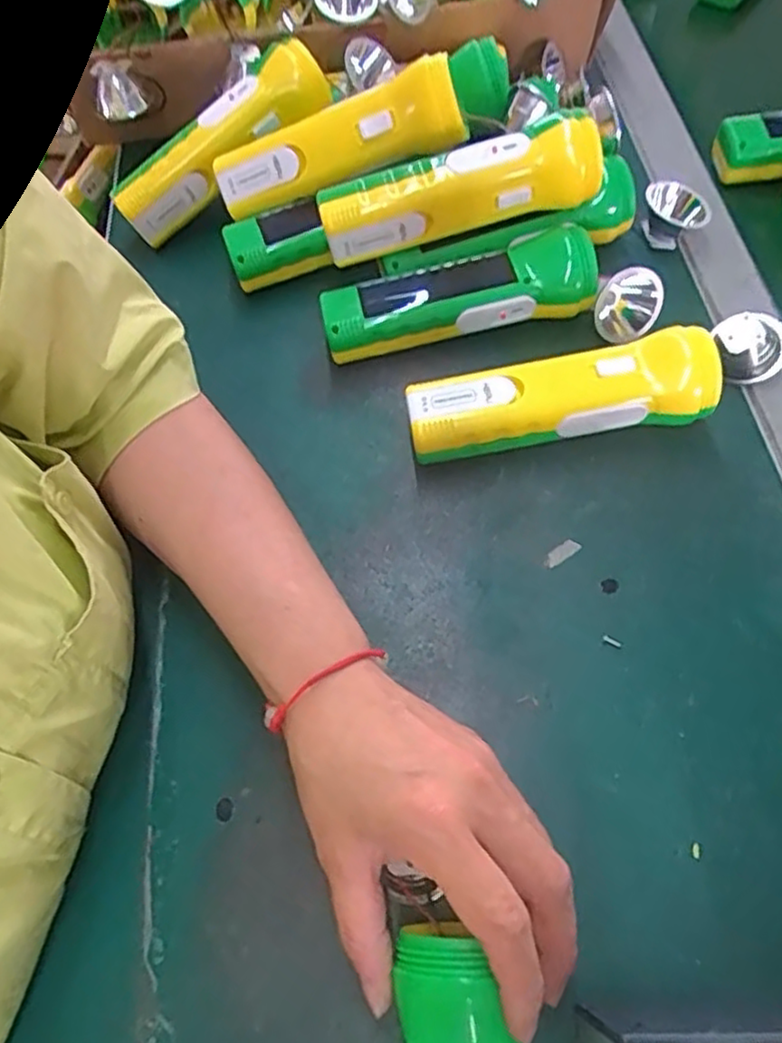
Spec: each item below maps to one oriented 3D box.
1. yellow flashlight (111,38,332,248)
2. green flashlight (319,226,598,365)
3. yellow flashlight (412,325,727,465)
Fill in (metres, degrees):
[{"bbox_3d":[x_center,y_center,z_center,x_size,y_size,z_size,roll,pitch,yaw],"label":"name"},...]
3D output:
[{"bbox_3d":[-0.115,-0.257,0.472,0.164,0.039,0.039,-40,65,3],"label":"yellow flashlight"},{"bbox_3d":[0.040,-0.136,0.427,0.165,0.048,0.049,-8,61,-1],"label":"green flashlight"},{"bbox_3d":[0.092,-0.065,0.380,0.164,0.049,0.044,-8,61,-1],"label":"yellow flashlight"}]

